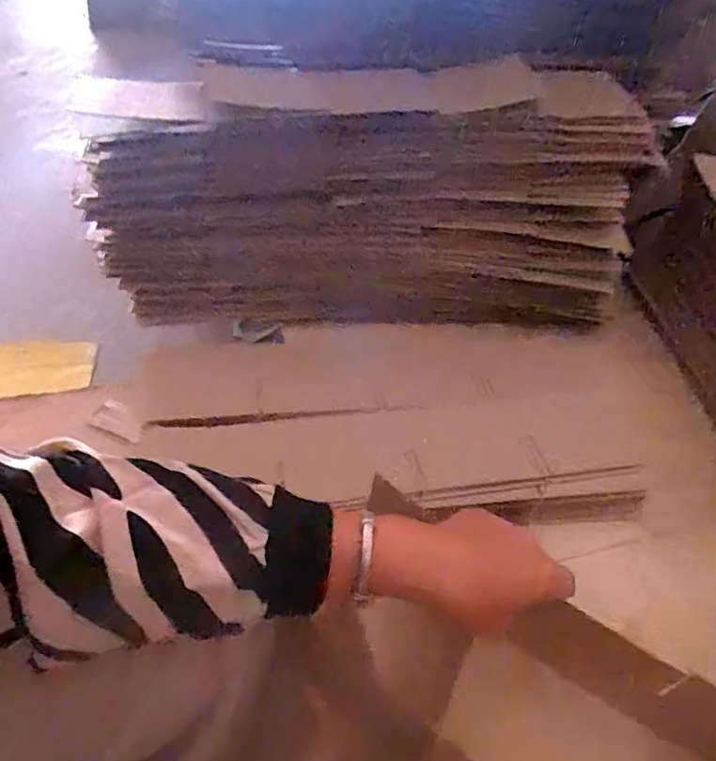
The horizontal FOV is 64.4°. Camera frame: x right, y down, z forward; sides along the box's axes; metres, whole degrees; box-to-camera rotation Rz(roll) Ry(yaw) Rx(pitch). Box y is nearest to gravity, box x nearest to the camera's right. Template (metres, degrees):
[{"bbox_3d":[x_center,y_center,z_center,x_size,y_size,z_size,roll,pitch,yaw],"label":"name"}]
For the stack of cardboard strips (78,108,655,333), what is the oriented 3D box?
[{"bbox_3d":[0.023,-0.182,0.688,0.653,0.246,0.101,-1,45,-7],"label":"stack of cardboard strips"}]

